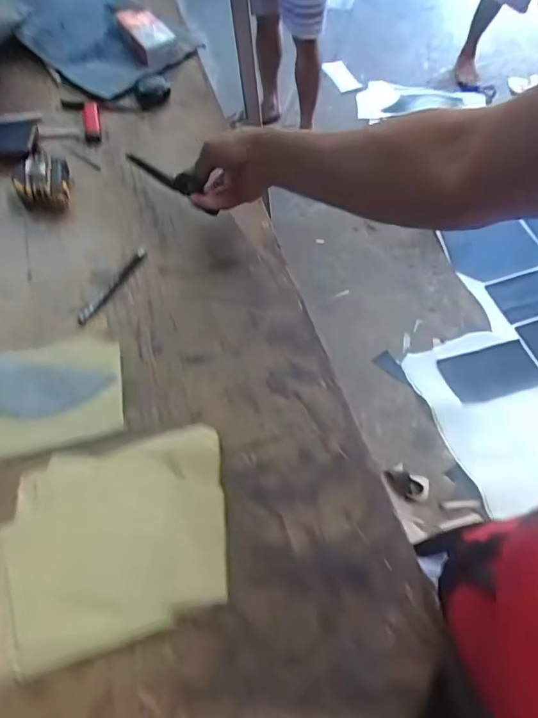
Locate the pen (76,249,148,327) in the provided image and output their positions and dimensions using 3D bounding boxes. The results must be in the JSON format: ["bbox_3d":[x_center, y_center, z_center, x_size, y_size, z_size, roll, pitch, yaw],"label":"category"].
[{"bbox_3d":[-0.199,-0.095,0.596,0.012,0.013,0.127,29,62,12],"label":"pen"}]

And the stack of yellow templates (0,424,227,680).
[{"bbox_3d":[-0.149,0.170,0.450,0.222,0.010,0.178,-13,62,-12],"label":"stack of yellow templates"}]

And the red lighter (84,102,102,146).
[{"bbox_3d":[-0.283,-0.378,0.752,0.024,0.013,0.088,-7,75,-9],"label":"red lighter"}]

